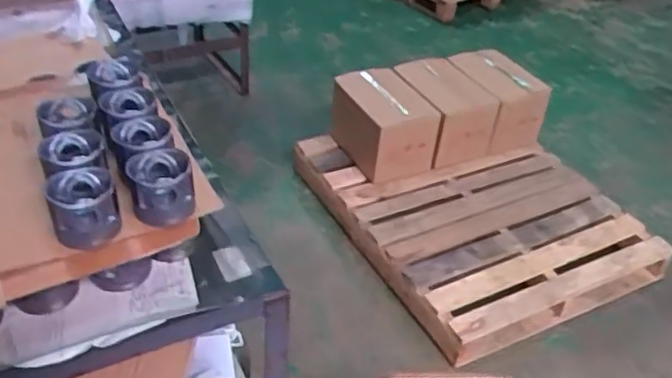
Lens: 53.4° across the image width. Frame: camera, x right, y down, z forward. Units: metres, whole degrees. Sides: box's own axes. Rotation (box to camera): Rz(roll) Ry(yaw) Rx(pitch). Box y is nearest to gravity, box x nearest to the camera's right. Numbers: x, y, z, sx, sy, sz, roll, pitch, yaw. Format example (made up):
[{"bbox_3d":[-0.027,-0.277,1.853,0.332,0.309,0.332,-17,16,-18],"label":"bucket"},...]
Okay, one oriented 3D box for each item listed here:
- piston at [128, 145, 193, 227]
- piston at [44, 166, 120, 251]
[{"bbox_3d":[-0.240,-0.002,0.918,0.087,0.064,0.086,-7,40,-14],"label":"piston"},{"bbox_3d":[-0.332,0.026,0.879,0.082,0.073,0.085,-9,41,-16],"label":"piston"}]

